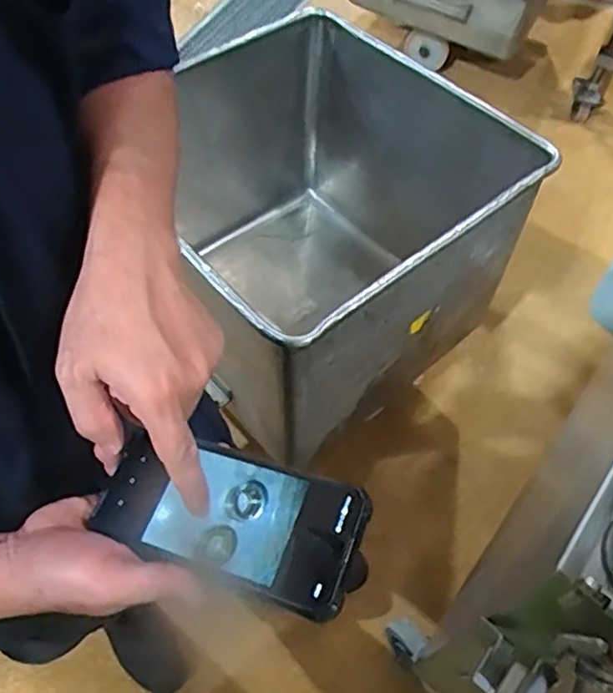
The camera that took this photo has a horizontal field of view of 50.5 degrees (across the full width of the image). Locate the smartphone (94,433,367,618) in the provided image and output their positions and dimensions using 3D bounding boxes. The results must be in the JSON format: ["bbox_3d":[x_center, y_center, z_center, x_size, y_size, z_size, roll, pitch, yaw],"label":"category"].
[{"bbox_3d":[-0.052,0.106,0.408,0.171,0.015,0.080,10,56,18],"label":"smartphone"}]

